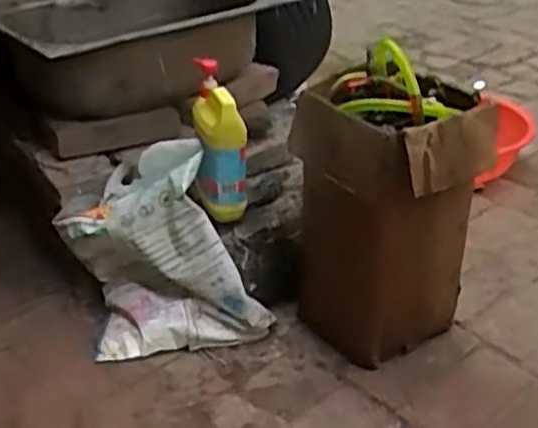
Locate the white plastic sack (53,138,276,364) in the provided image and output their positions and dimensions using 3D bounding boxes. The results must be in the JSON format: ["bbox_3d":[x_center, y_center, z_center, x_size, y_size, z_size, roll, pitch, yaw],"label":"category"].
[{"bbox_3d":[-0.178,0.074,1.264,0.310,0.327,0.179,-11,30,-13],"label":"white plastic sack"}]

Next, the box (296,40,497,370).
[{"bbox_3d":[0.177,0.010,1.172,0.210,0.471,0.230,-23,36,-31],"label":"box"}]

